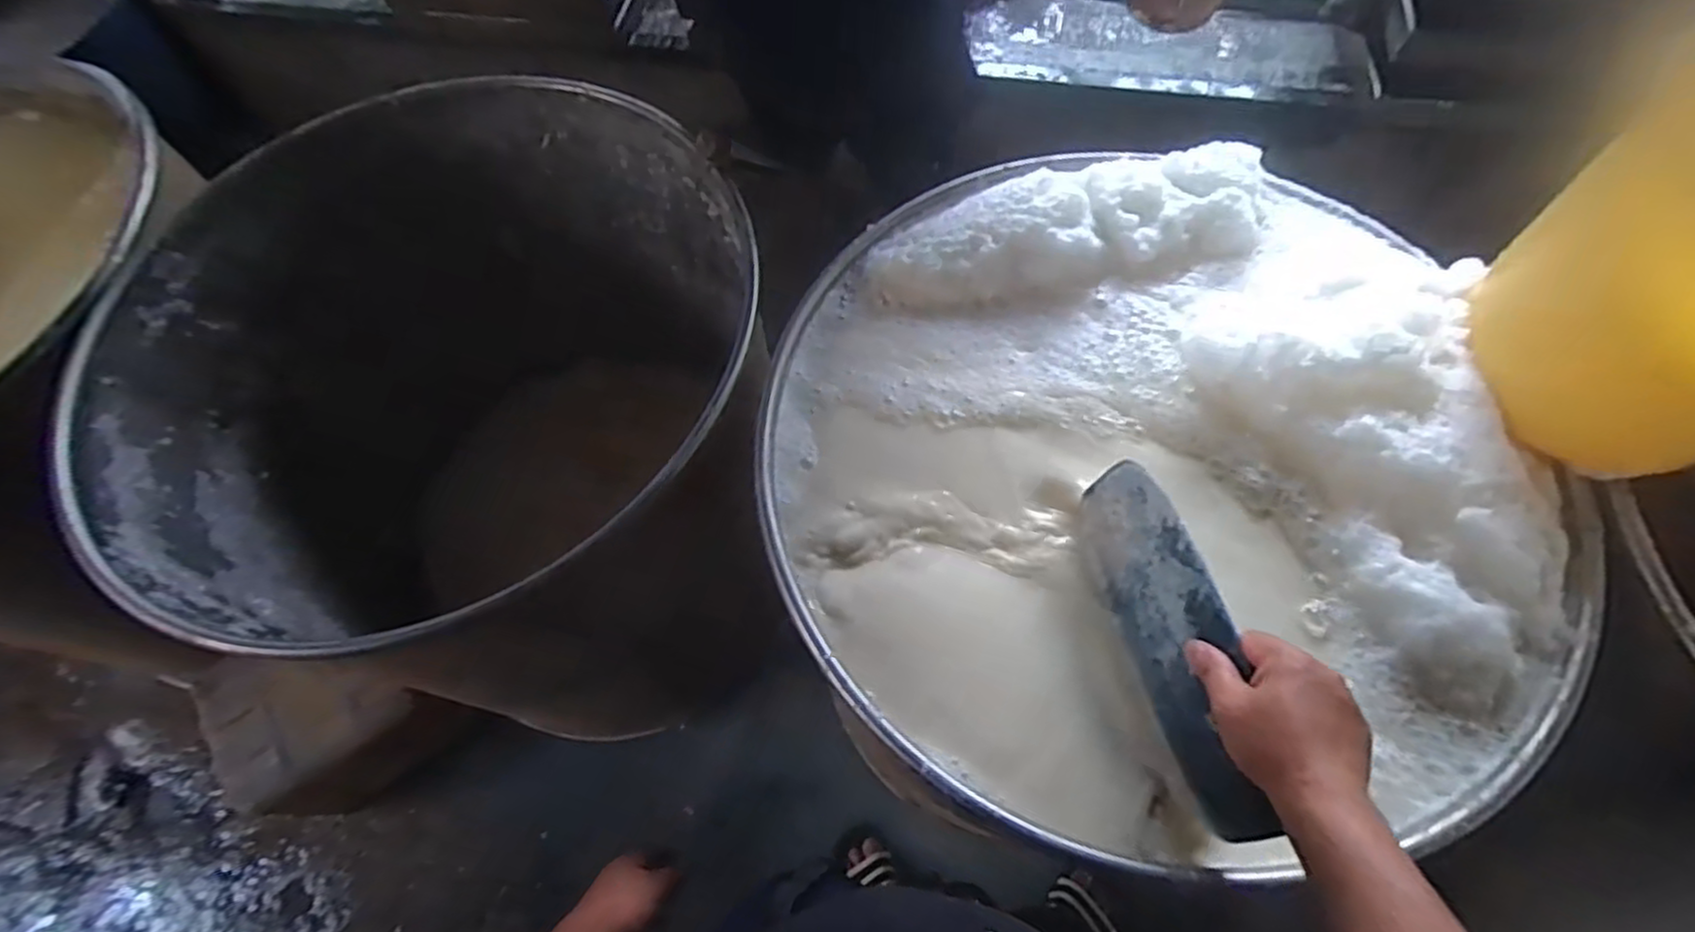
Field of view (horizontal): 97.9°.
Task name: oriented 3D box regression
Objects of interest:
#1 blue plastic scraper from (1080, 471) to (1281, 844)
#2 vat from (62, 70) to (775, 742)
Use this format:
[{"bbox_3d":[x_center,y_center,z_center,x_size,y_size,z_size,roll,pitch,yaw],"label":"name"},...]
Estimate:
[{"bbox_3d":[0.273,0.143,0.625,0.012,0.131,0.307,-3,54,-16],"label":"blue plastic scraper"},{"bbox_3d":[-0.451,-0.047,1.217,0.719,0.943,0.846,8,66,7],"label":"vat"}]

